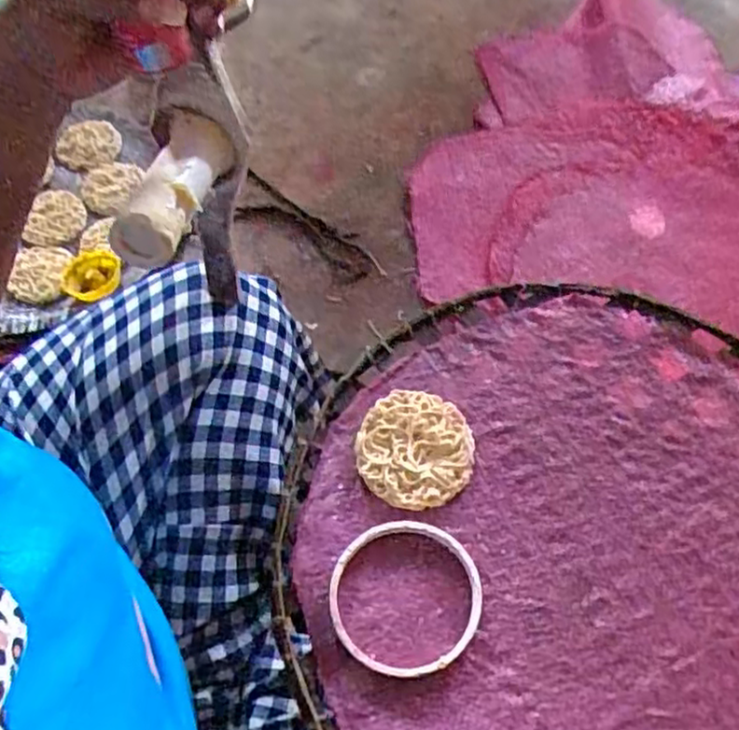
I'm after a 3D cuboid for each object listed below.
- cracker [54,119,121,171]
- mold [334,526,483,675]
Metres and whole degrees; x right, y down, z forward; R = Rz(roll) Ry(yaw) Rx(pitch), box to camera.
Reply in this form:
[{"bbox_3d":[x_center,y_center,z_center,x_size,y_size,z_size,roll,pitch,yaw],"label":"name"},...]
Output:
[{"bbox_3d":[-0.351,-0.272,0.879,0.068,0.024,0.066,3,60,-1],"label":"cracker"},{"bbox_3d":[0.021,0.136,0.417,0.089,0.010,0.087,1,60,-2],"label":"mold"}]

